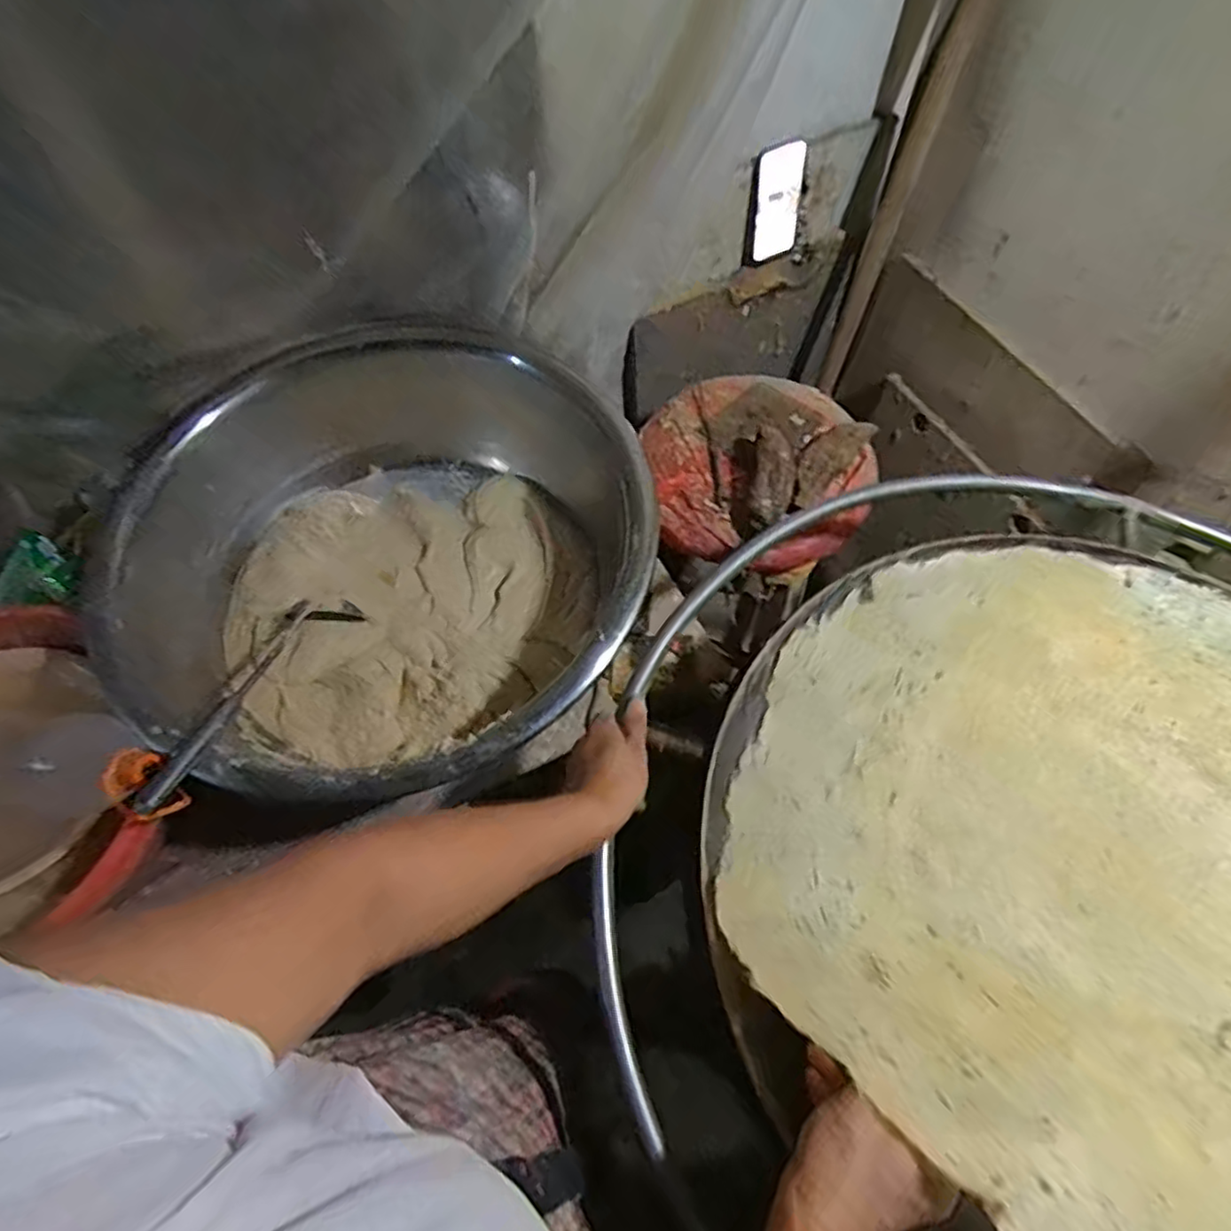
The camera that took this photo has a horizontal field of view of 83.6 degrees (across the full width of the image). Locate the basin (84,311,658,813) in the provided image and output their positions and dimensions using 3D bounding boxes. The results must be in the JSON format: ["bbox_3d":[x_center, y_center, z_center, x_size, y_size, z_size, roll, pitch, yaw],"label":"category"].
[{"bbox_3d":[-0.266,-0.089,0.836,0.596,0.194,0.623,0,61,0],"label":"basin"}]

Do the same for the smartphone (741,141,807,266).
[{"bbox_3d":[0.234,-0.597,0.997,0.090,0.159,0.017,-29,65,-15],"label":"smartphone"}]

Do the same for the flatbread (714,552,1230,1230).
[{"bbox_3d":[0.401,0.170,0.498,0.573,0.111,0.541,37,67,18],"label":"flatbread"}]

